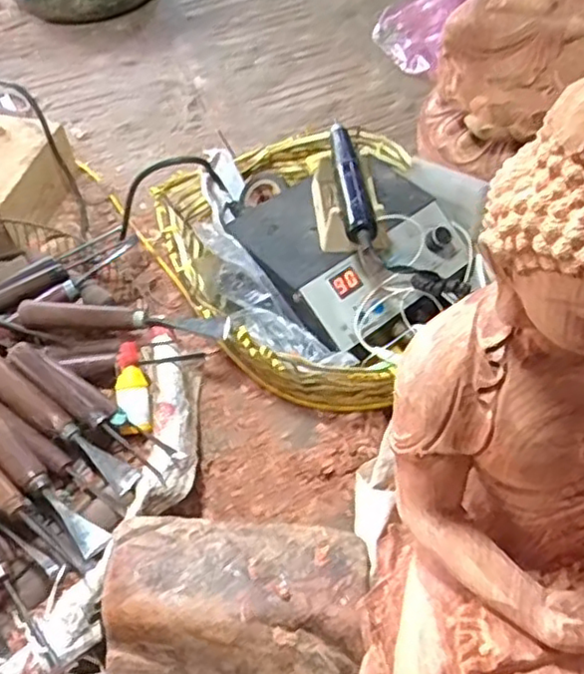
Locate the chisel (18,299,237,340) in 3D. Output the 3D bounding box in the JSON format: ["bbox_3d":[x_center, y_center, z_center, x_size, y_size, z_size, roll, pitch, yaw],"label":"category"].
[{"bbox_3d":[-0.145,-0.014,0.583,0.187,0.025,0.018,5,53,8],"label":"chisel"}]

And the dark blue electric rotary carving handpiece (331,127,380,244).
[{"bbox_3d":[0.053,-0.141,0.590,0.027,0.022,0.156,-7,52,-2],"label":"dark blue electric rotary carving handpiece"}]

